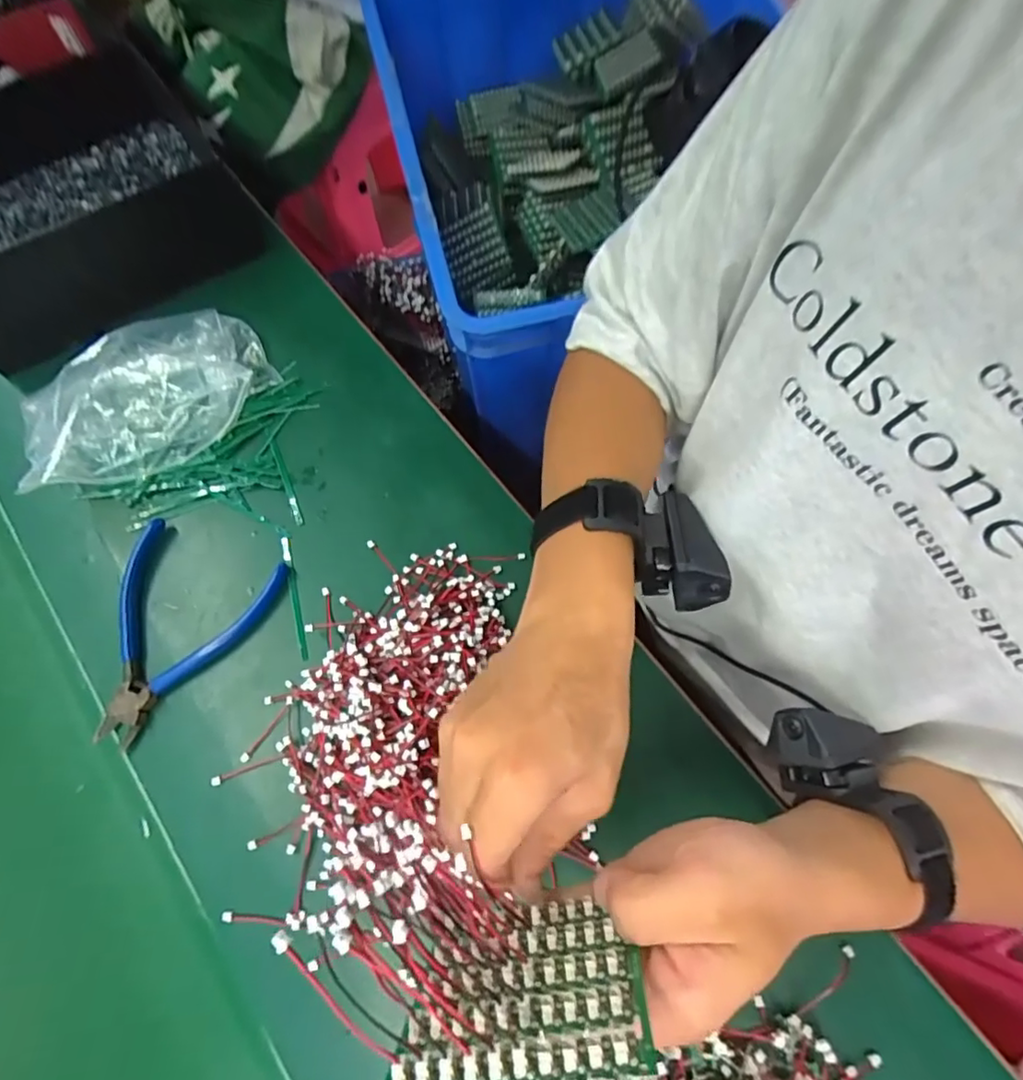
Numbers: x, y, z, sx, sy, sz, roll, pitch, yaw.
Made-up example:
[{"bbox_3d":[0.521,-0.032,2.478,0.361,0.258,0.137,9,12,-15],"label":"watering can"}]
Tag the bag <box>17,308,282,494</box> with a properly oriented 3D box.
[{"bbox_3d":[-0.267,-0.112,0.421,0.164,0.047,0.117,-30,72,-10],"label":"bag"}]

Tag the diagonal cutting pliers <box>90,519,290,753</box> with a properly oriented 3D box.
[{"bbox_3d":[-0.226,0.061,0.375,0.108,0.015,0.134,19,71,8],"label":"diagonal cutting pliers"}]

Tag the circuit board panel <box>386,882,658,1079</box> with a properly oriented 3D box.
[{"bbox_3d":[0.006,0.156,0.208,0.078,0.089,0.009,-9,88,7],"label":"circuit board panel"}]

